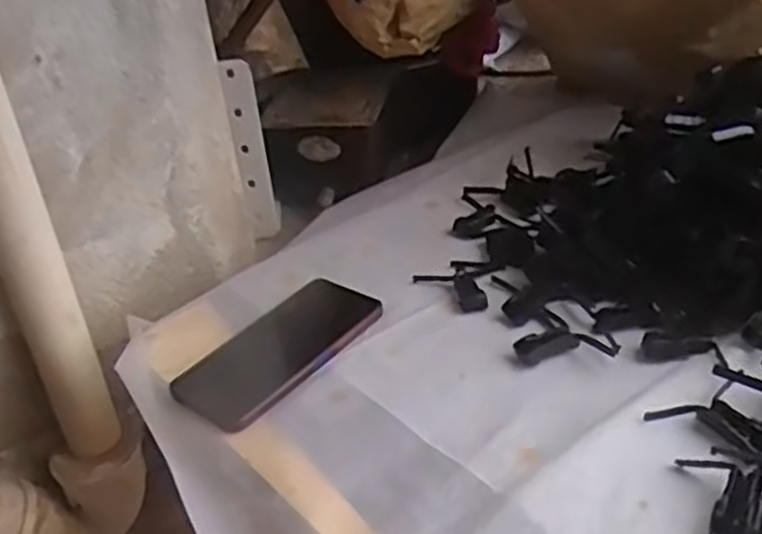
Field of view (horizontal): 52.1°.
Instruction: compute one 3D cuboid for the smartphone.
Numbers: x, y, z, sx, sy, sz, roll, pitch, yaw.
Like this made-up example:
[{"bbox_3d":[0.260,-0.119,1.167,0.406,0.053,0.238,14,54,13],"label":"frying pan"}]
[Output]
[{"bbox_3d":[-0.076,0.060,0.606,0.085,0.012,0.168,25,46,36],"label":"smartphone"}]

